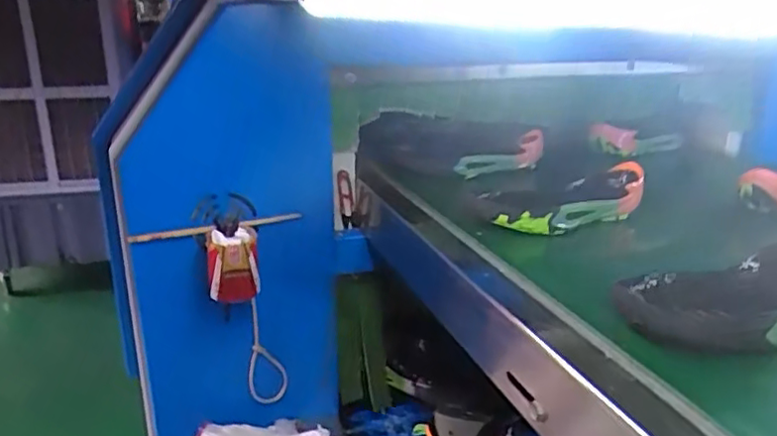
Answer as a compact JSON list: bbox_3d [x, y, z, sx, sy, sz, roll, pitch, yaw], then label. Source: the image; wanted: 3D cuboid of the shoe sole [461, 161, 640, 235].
[{"bbox_3d":[0.212,-0.023,0.762,0.225,0.046,0.105,-7,20,-18],"label":"shoe sole"}]

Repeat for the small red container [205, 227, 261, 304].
[{"bbox_3d":[-0.208,0.062,0.849,0.065,0.088,0.056,-5,19,-13],"label":"small red container"}]

